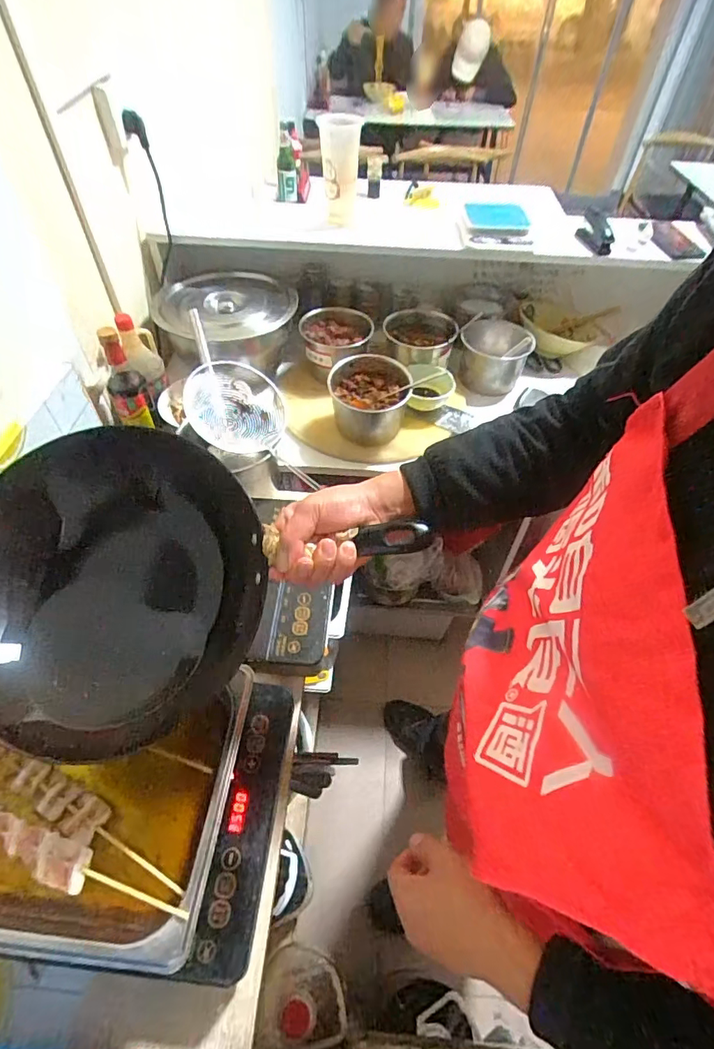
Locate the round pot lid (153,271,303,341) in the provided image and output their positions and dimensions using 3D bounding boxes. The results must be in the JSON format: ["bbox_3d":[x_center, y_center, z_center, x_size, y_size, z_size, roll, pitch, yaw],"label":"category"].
[{"bbox_3d":[-0.275,-0.465,1.051,0.298,0.053,0.285,1,51,-2],"label":"round pot lid"}]

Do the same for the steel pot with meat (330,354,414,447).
[{"bbox_3d":[0.024,-0.237,0.967,0.155,0.126,0.136,-1,51,-4],"label":"steel pot with meat"}]

